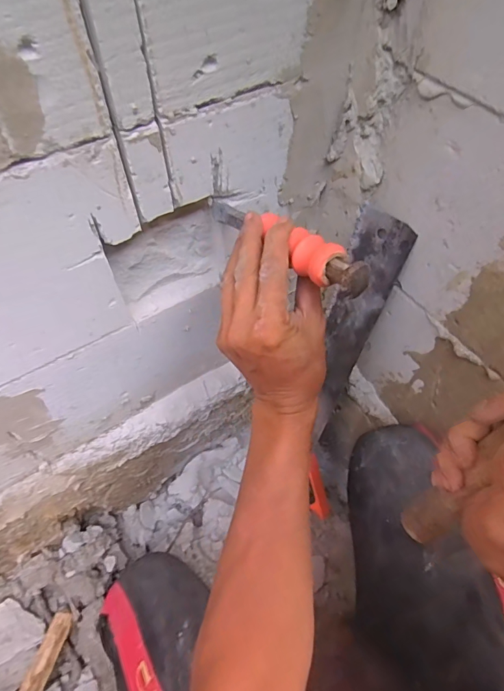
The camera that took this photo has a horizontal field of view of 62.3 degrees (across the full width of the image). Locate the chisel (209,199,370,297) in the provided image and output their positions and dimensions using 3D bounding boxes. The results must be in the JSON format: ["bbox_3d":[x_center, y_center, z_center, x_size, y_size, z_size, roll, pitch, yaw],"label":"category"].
[{"bbox_3d":[0.018,-0.092,0.345,0.027,0.024,0.203,-28,42,-18],"label":"chisel"}]

